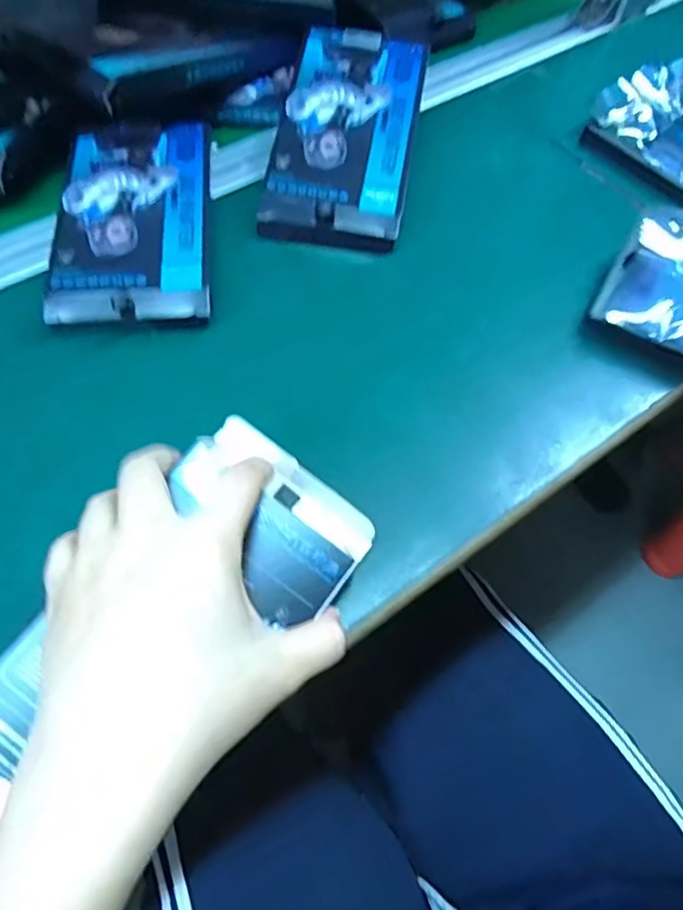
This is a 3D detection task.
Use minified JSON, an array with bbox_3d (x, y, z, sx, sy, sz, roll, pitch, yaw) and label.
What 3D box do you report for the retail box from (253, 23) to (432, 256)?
[{"bbox_3d":[0.005,-0.225,0.418,0.096,0.009,0.183,11,71,2],"label":"retail box"}]

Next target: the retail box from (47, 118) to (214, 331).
[{"bbox_3d":[-0.131,-0.149,0.388,0.091,0.025,0.171,-4,60,-5],"label":"retail box"}]

